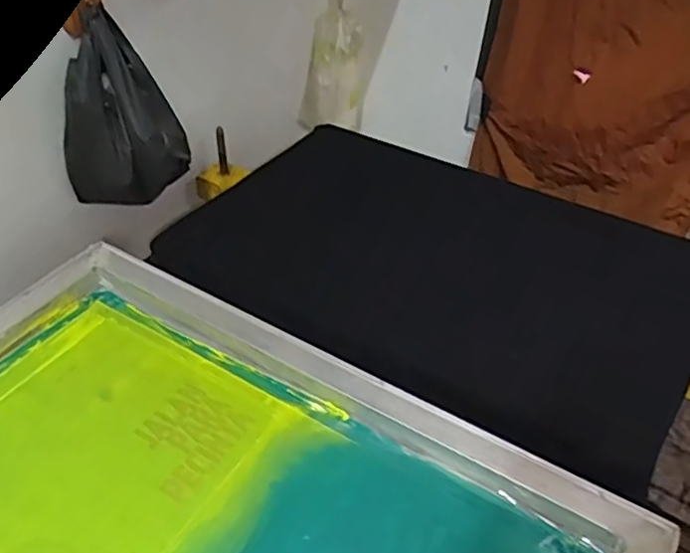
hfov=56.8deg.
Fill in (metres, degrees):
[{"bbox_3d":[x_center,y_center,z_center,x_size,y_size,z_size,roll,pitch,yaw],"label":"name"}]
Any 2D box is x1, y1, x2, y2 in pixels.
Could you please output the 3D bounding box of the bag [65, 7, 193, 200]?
[{"bbox_3d":[-0.276,-0.188,0.801,0.151,0.209,0.069,-15,45,-22],"label":"bag"}]

